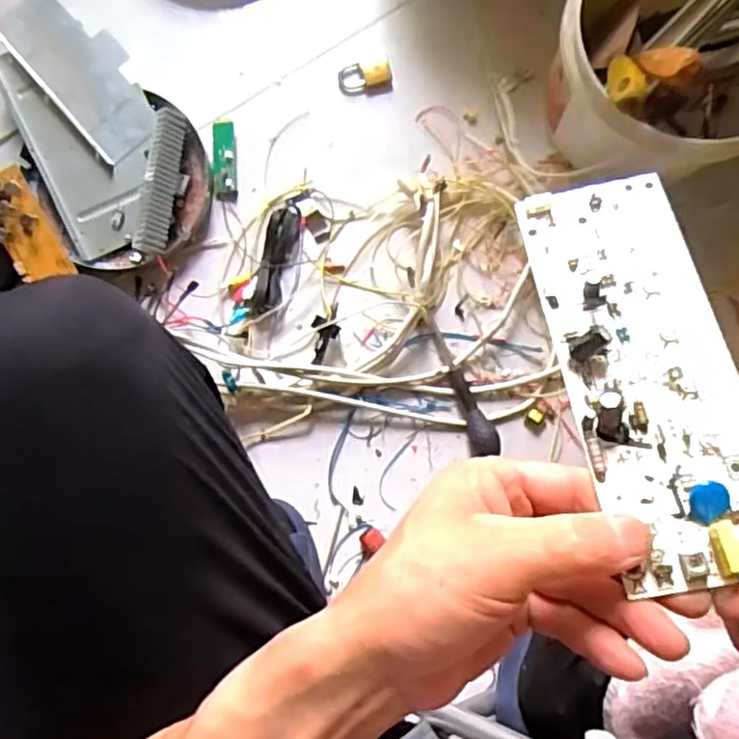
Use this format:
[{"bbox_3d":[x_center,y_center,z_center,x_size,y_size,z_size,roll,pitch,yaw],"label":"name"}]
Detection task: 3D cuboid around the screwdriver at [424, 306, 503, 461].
[{"bbox_3d":[0.099,0.013,0.731,0.030,0.030,0.165,-18,86,-3],"label":"screwdriver"}]

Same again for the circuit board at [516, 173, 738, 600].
[{"bbox_3d":[0.121,-0.004,0.297,0.068,0.015,0.188,-8,65,-2],"label":"circuit board"}]

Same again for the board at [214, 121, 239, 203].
[{"bbox_3d":[-0.160,-0.233,0.755,0.025,0.004,0.088,-1,86,-2],"label":"board"}]

